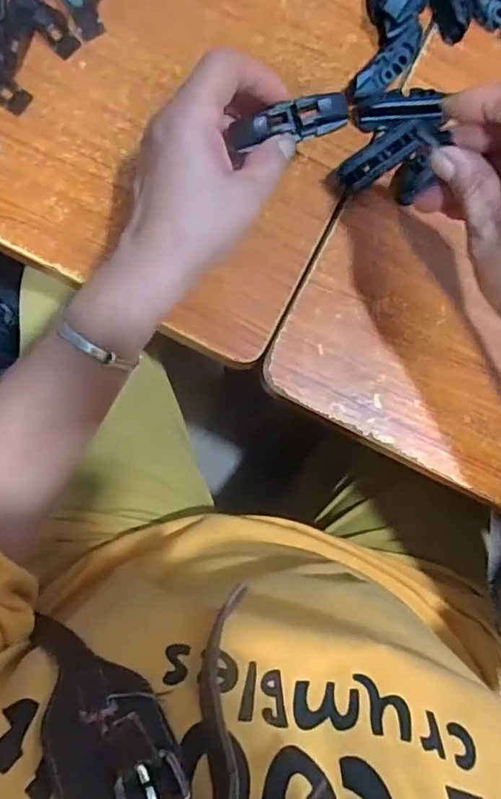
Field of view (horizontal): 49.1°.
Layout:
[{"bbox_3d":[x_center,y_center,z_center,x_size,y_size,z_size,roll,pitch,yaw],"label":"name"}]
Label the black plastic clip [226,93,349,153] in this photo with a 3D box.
[{"bbox_3d":[0.024,-0.163,0.323,0.072,0.018,0.018,-17,86,-6],"label":"black plastic clip"}]

